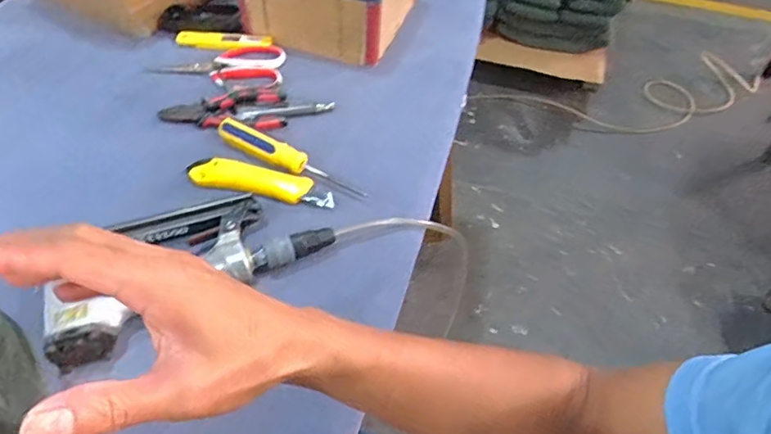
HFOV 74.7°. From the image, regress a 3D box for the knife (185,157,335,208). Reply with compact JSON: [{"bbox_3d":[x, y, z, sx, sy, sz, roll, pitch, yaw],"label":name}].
[{"bbox_3d":[-0.137,-0.040,0.559,0.162,0.021,0.032,10,50,6],"label":"knife"}]

